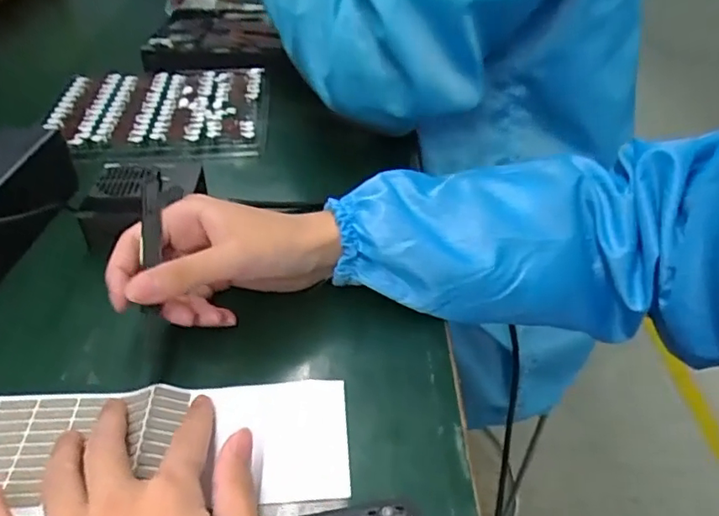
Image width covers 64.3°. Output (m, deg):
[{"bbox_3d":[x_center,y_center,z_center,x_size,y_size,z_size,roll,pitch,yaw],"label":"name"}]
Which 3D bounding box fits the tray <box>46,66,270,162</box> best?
[{"bbox_3d":[-0.192,-0.143,0.553,0.197,0.019,0.154,-4,40,-6],"label":"tray"}]

